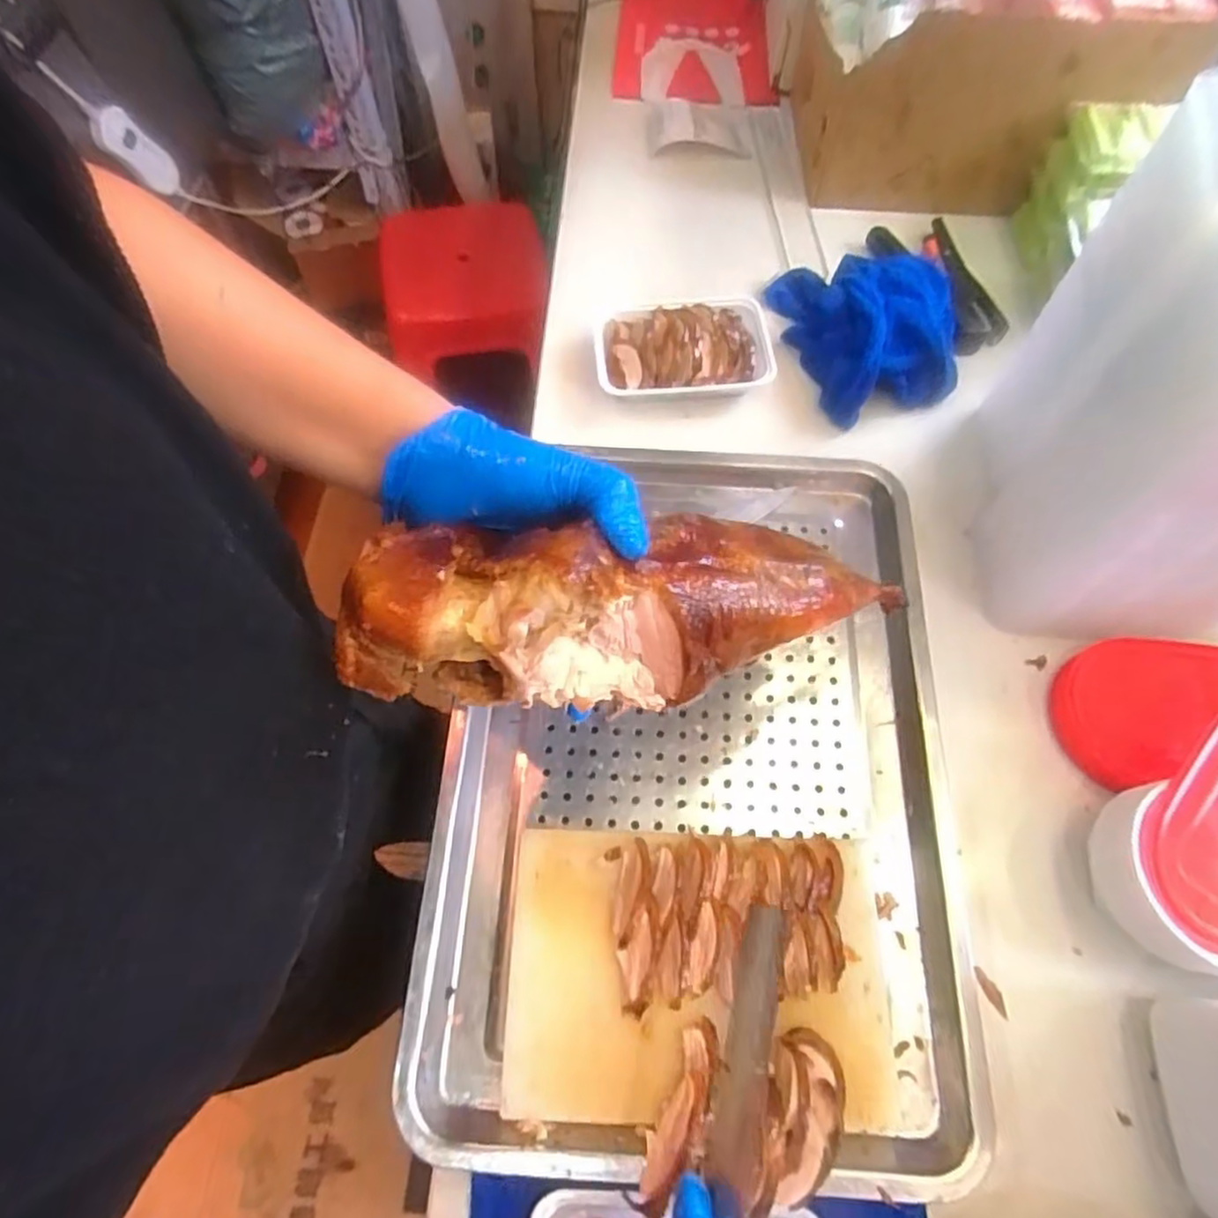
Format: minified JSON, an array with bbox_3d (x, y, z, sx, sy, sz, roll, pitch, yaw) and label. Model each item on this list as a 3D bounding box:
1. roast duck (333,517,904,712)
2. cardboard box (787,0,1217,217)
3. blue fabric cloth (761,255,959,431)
[{"bbox_3d":[0.013,-0.004,0.316,0.249,0.076,0.071,-4,64,-22],"label":"roast duck"},{"bbox_3d":[0.378,-0.560,0.719,0.321,0.190,0.211,2,65,0],"label":"cardboard box"},{"bbox_3d":[0.242,-0.275,0.659,0.127,0.061,0.196,-16,66,-8],"label":"blue fabric cloth"}]

